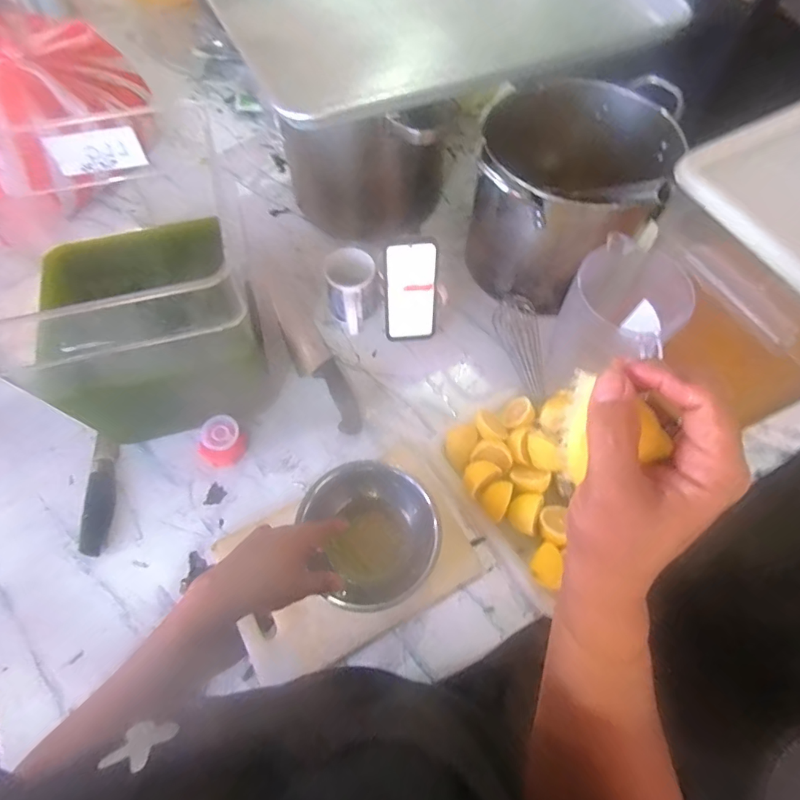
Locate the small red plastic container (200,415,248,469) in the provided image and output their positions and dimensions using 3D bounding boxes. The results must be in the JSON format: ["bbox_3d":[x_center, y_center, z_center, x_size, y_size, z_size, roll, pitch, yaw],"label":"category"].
[{"bbox_3d":[-0.252,0.058,0.666,0.060,0.036,0.061,37,68,16],"label":"small red plastic container"}]

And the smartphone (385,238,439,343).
[{"bbox_3d":[0.017,-0.159,0.708,0.075,0.165,0.009,-8,48,-7],"label":"smartphone"}]

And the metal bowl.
[{"bbox_3d":[-0.034,0.164,0.593,0.153,0.057,0.167,0,63,-1],"label":"metal bowl"}]

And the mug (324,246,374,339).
[{"bbox_3d":[-0.074,-0.169,0.733,0.075,0.070,0.108,-9,63,-6],"label":"mug"}]

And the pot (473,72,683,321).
[{"bbox_3d":[0.243,-0.333,0.748,0.270,0.217,0.320,19,64,9],"label":"pot"}]

